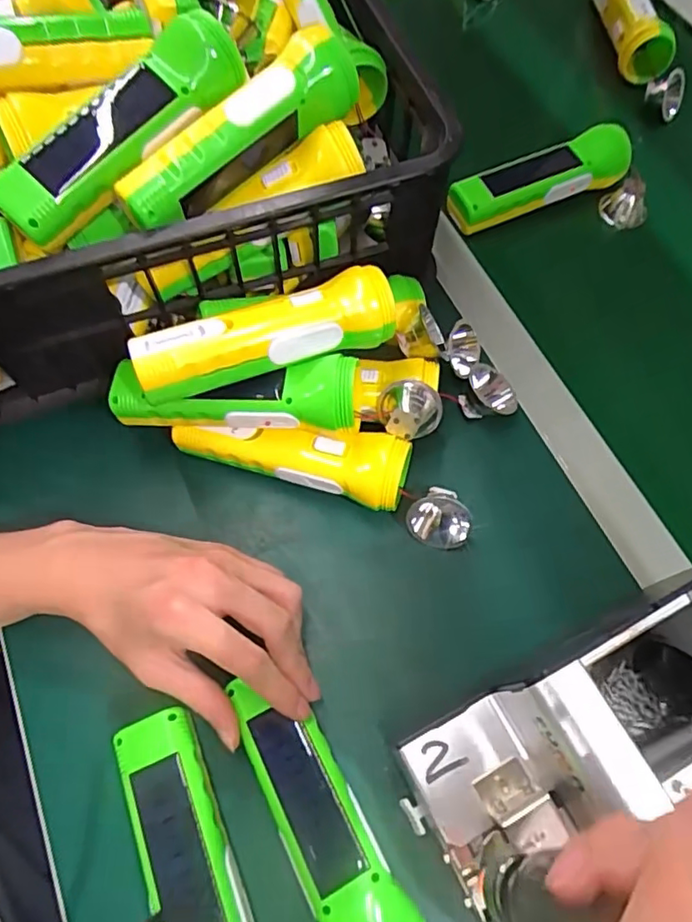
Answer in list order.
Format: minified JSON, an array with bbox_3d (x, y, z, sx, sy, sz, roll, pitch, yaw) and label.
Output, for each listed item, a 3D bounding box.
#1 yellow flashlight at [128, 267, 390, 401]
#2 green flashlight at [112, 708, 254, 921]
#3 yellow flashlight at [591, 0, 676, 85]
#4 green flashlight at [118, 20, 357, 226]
[{"bbox_3d":[-0.047,-0.079,0.368,0.163,0.040,0.043,-19,67,-10],"label":"yellow flashlight"},{"bbox_3d":[-0.082,0.215,0.309,0.049,0.049,0.160,-23,68,-11],"label":"green flashlight"},{"bbox_3d":[0.302,-0.478,0.627,0.045,0.044,0.163,-5,65,-3],"label":"yellow flashlight"},{"bbox_3d":[-0.063,-0.198,0.353,0.164,0.045,0.045,-40,72,-17],"label":"green flashlight"}]

